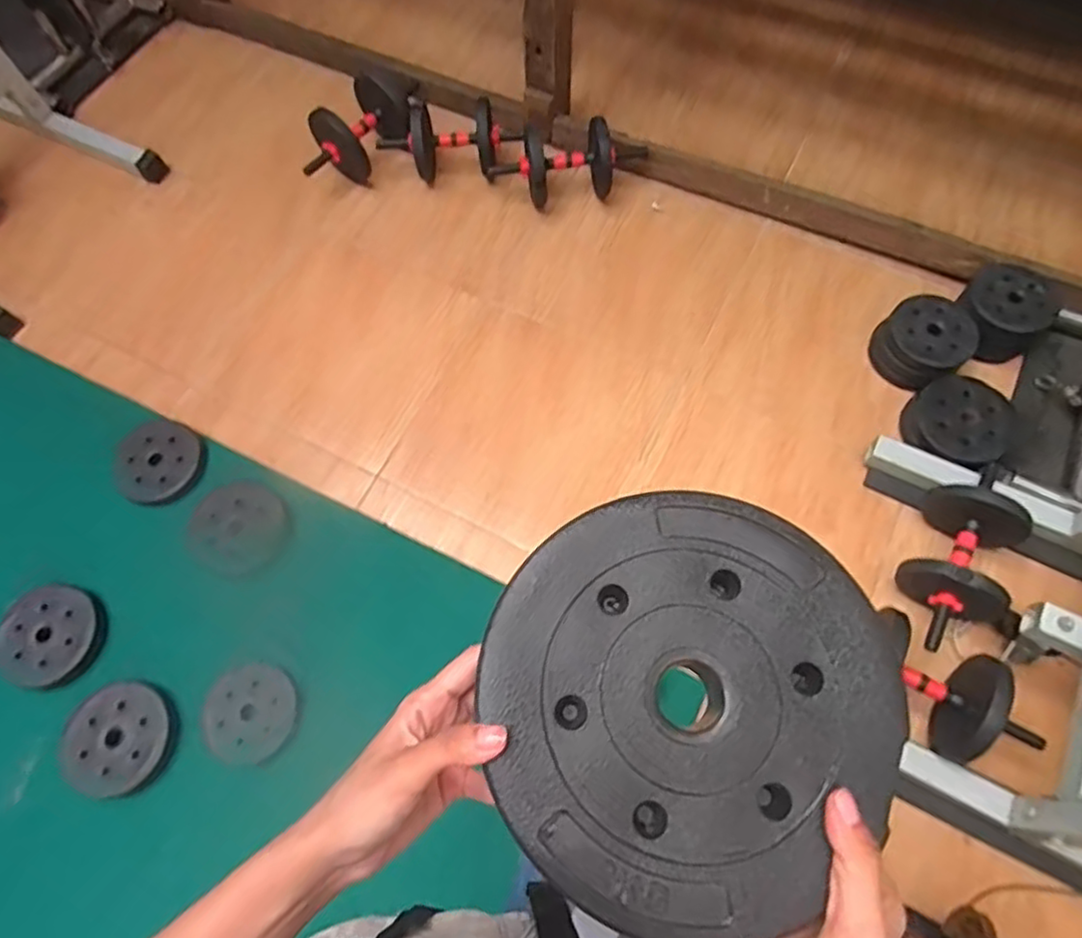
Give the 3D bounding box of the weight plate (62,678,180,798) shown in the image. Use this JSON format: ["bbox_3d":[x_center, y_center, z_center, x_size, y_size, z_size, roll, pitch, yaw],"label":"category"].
[{"bbox_3d":[-0.738,0.471,1.159,0.175,0.026,0.187,5,67,5],"label":"weight plate"}]

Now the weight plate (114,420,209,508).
[{"bbox_3d":[-0.789,-0.013,1.377,0.173,0.040,0.177,0,77,1],"label":"weight plate"}]

